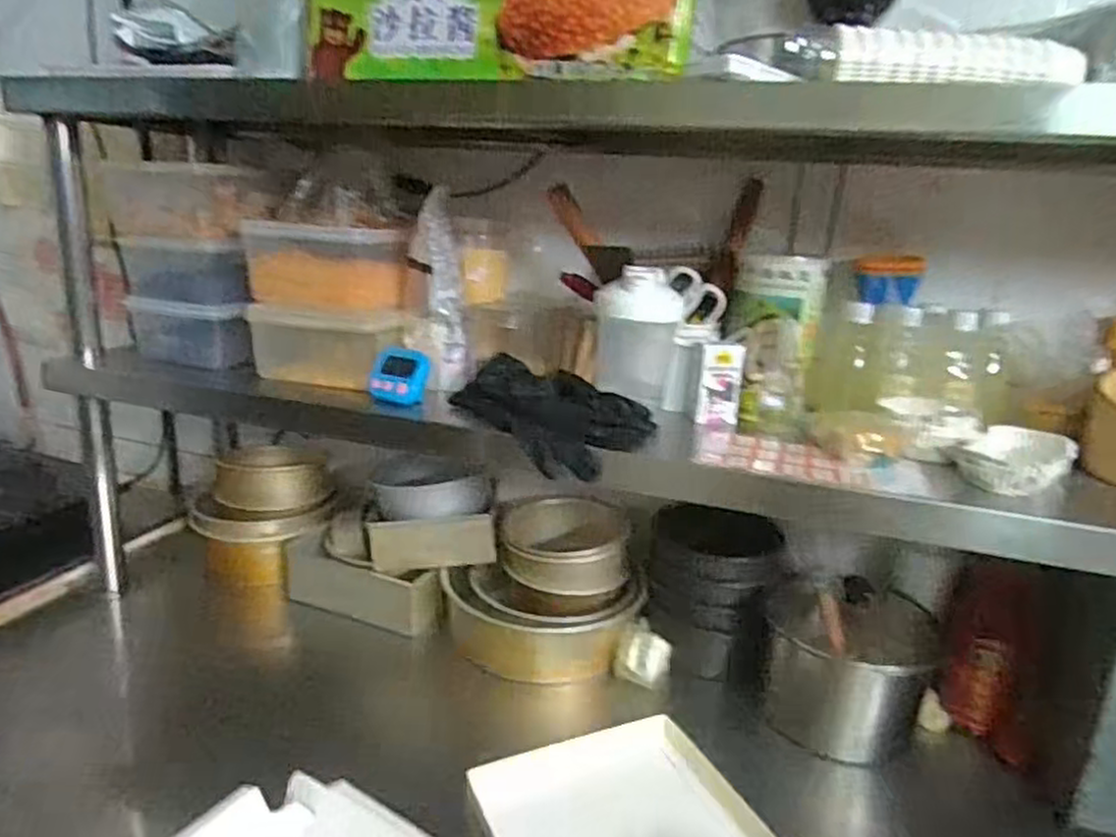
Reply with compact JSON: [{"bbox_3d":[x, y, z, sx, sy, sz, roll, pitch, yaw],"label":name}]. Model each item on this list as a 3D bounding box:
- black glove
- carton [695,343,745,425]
[{"bbox_3d":[-0.004,-0.007,0.782,0.131,0.072,0.212,-12,23,-40],"label":"black glove"},{"bbox_3d":[0.179,-0.037,0.807,0.046,0.085,0.031,7,18,12],"label":"carton"}]

